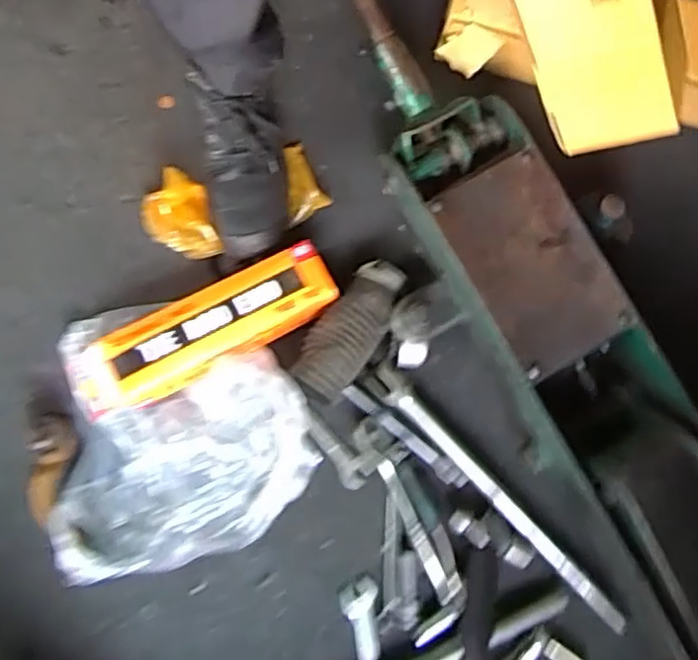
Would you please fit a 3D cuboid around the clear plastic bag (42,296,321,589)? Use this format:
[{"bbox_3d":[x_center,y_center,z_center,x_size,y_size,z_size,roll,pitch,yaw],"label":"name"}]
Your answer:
[{"bbox_3d":[-0.212,0.119,0.815,0.314,0.086,0.314,-15,85,-5],"label":"clear plastic bag"}]

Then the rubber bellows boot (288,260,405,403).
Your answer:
[{"bbox_3d":[0.002,-0.001,0.821,0.072,0.057,0.179,37,83,1],"label":"rubber bellows boot"}]

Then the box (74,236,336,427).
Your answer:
[{"bbox_3d":[-0.174,0.001,0.822,0.326,0.051,0.091,-26,86,-6],"label":"box"}]

